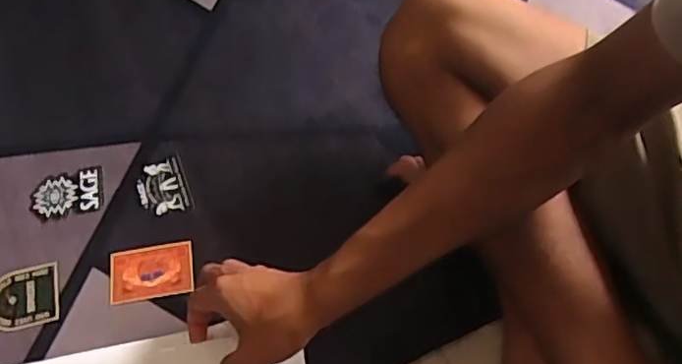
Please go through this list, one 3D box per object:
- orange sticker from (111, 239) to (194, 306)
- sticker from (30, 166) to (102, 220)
[{"bbox_3d":[-0.189,0.089,0.606,0.080,0.005,0.057,-8,60,-5],"label":"orange sticker"},{"bbox_3d":[-0.294,0.011,0.649,0.071,0.007,0.054,-8,70,-6],"label":"sticker"}]

